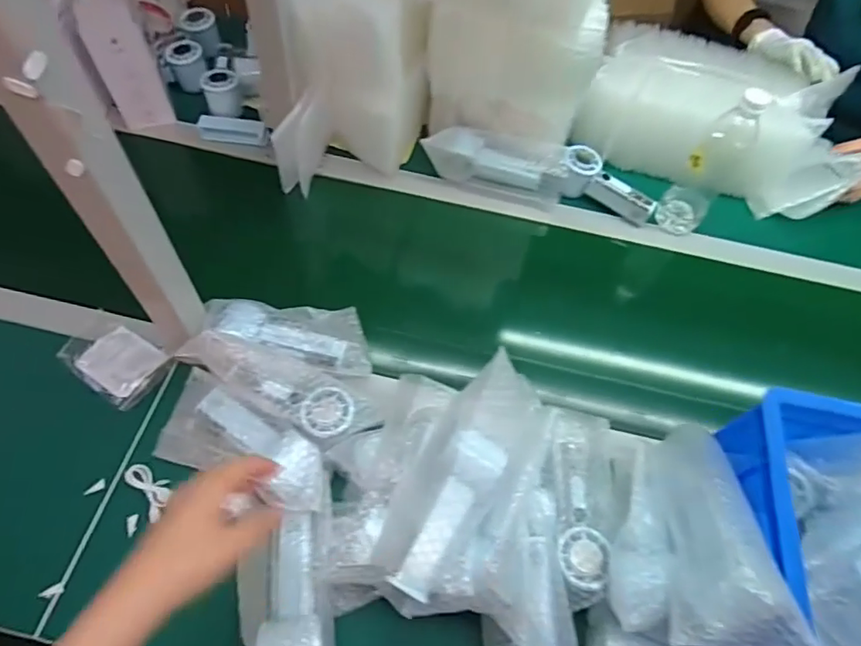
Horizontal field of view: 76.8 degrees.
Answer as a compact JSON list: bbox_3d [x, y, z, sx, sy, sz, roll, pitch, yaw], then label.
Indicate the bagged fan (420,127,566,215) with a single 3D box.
[{"bbox_3d":[0.102,-0.235,0.825,0.223,0.069,0.069,9,61,1],"label":"bagged fan"}]

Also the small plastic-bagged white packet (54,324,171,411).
[{"bbox_3d":[-0.381,0.042,0.652,0.130,0.031,0.079,32,64,13],"label":"small plastic-bagged white packet"}]

